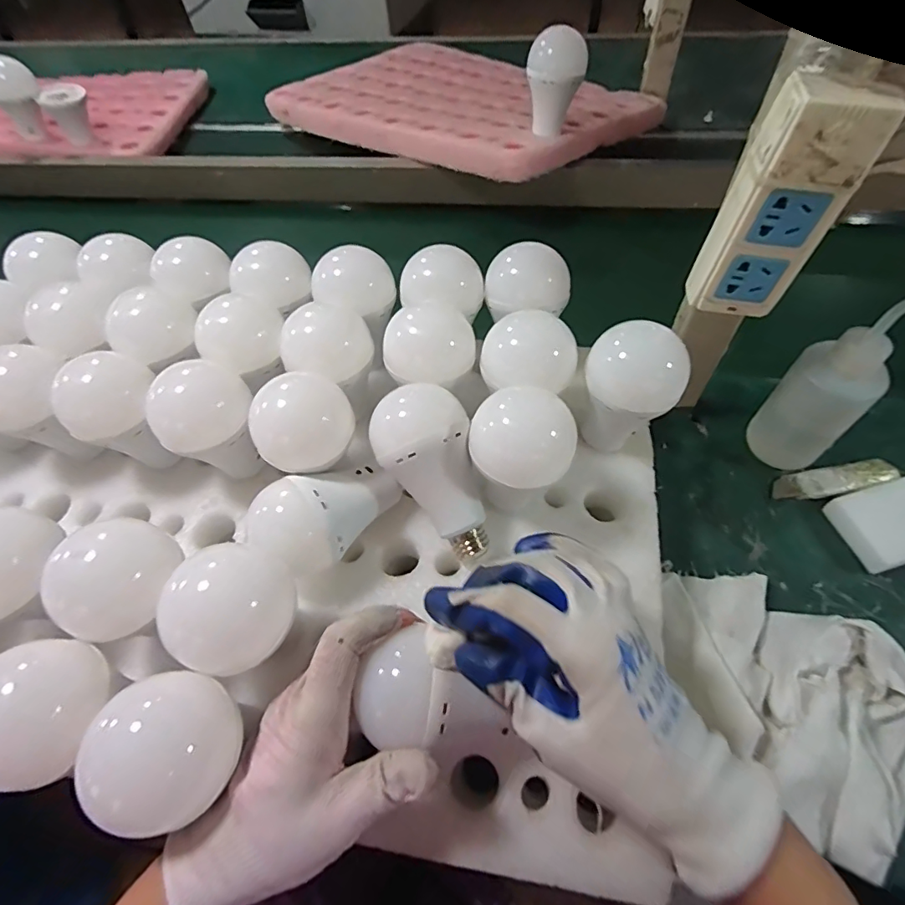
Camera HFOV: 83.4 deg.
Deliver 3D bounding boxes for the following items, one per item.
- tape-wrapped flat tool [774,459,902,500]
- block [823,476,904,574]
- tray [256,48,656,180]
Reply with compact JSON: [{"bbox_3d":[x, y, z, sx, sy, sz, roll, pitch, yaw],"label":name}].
[{"bbox_3d":[0.330,0.024,0.440,0.102,0.015,0.028,-10,57,-2],"label":"tape-wrapped flat tool"},{"bbox_3d":[0.366,0.054,0.412,0.094,0.025,0.063,-15,57,-6],"label":"block"},{"bbox_3d":[0.000,-0.553,0.791,0.363,0.050,0.546,-38,58,-25],"label":"tray"}]

